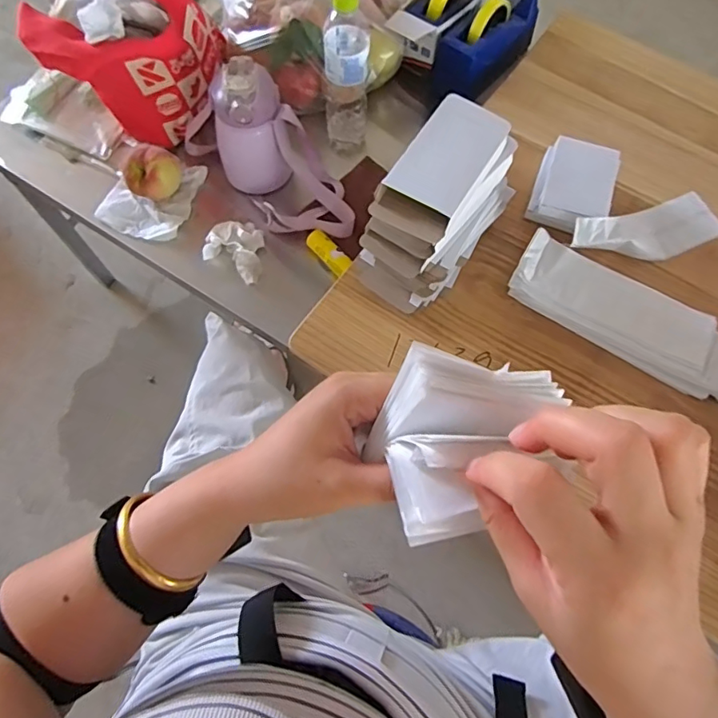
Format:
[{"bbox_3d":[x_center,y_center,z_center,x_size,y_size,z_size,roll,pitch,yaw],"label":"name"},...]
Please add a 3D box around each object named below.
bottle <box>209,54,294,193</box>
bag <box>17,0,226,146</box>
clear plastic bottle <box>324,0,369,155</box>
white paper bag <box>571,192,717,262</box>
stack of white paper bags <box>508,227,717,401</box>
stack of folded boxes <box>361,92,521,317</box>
[{"bbox_3d":[-0.154,-0.332,0.754,0.111,0.178,0.084,-18,69,-8],"label":"bottle"},{"bbox_3d":[-0.327,-0.462,0.750,0.254,0.226,0.158,-27,71,-11],"label":"bag"},{"bbox_3d":[-0.020,-0.421,0.779,0.064,0.248,0.073,-4,68,-2],"label":"clear plastic bottle"},{"bbox_3d":[0.393,-0.177,0.715,0.236,0.038,0.080,-12,68,-20],"label":"white paper bag"},{"bbox_3d":[0.346,-0.052,0.662,0.311,0.035,0.102,32,71,12],"label":"stack of white paper bags"},{"bbox_3d":[0.103,-0.189,0.646,0.110,0.162,0.235,39,73,14],"label":"stack of folded boxes"}]

